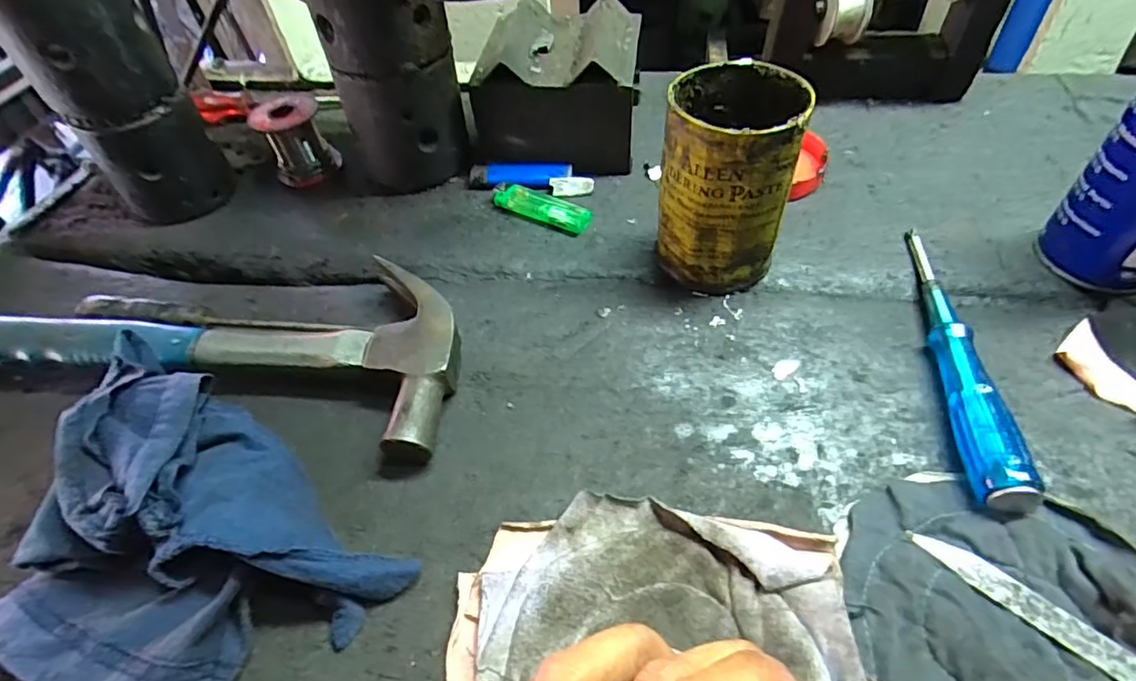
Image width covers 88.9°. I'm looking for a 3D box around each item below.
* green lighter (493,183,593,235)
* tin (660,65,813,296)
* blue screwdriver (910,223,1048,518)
[{"bbox_3d":[-0.019,-0.098,0.427,0.075,0.014,0.022,20,53,21],"label":"green lighter"},{"bbox_3d":[0.093,-0.093,0.348,0.071,0.119,0.072,-3,48,3],"label":"tin"},{"bbox_3d":[0.210,0.002,0.319,0.022,0.024,0.193,4,48,9],"label":"blue screwdriver"}]

